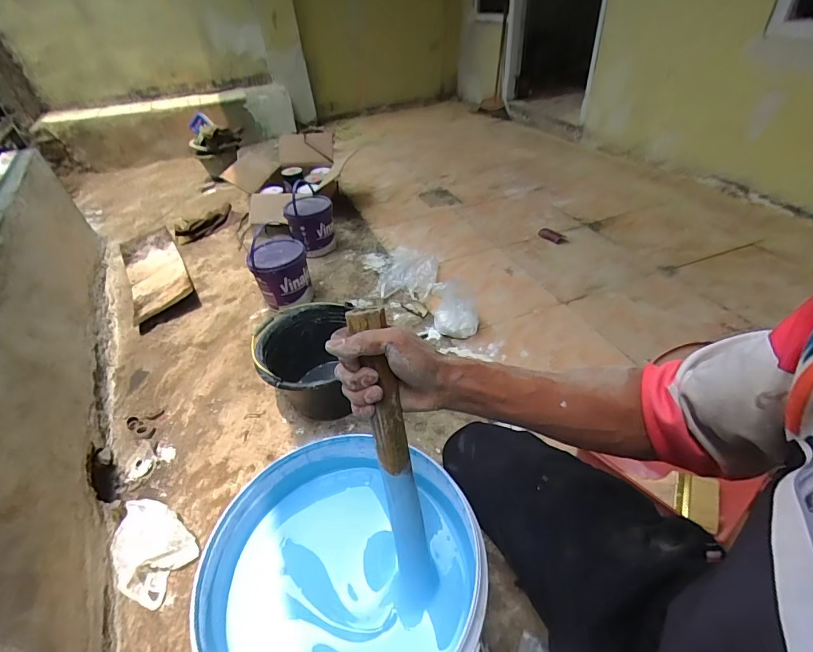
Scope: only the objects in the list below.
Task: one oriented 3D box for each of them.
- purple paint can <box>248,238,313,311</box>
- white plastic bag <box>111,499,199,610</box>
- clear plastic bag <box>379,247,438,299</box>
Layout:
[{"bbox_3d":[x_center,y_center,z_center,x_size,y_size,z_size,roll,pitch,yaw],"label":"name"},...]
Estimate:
[{"bbox_3d":[-0.413,-0.168,1.402,0.168,0.204,0.173,-3,40,3],"label":"purple paint can"},{"bbox_3d":[-0.504,0.429,0.808,0.163,0.081,0.140,19,46,27],"label":"white plastic bag"},{"bbox_3d":[0.011,-0.208,1.528,0.207,0.040,0.316,3,40,10],"label":"clear plastic bag"}]

